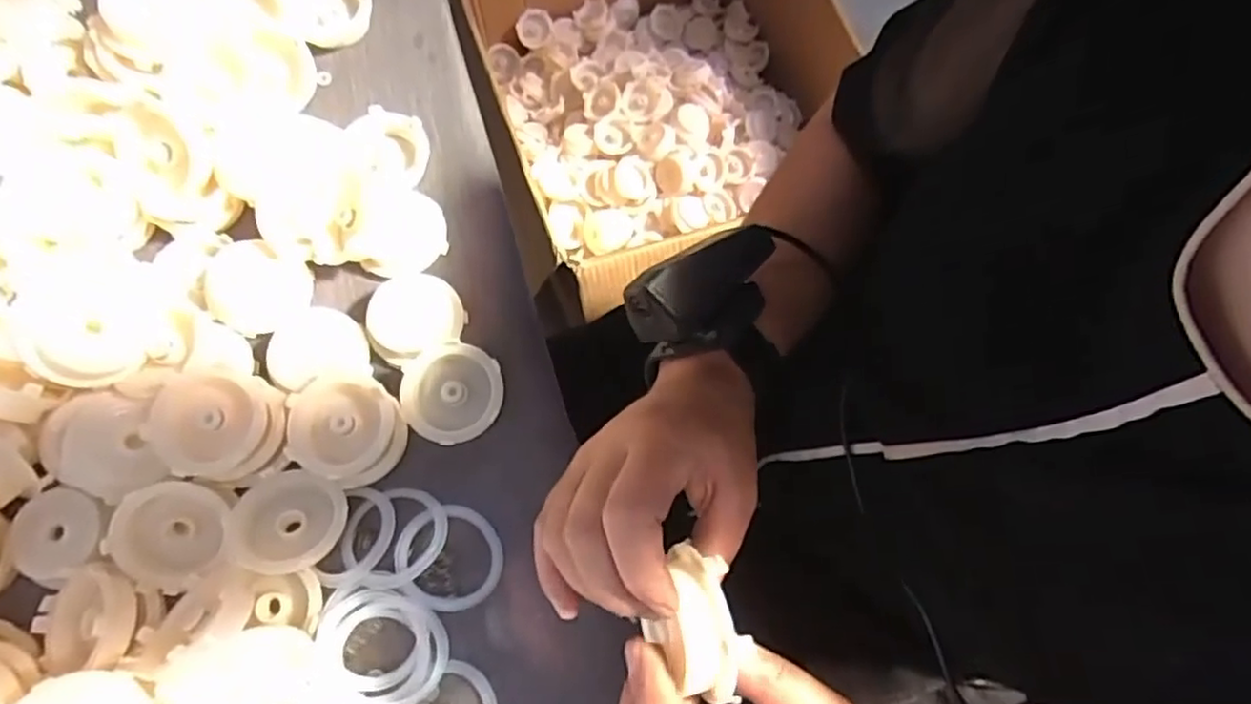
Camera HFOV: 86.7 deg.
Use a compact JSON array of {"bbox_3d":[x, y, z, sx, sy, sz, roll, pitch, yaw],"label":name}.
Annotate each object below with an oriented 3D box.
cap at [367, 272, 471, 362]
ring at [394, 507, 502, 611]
[{"bbox_3d":[-0.119,-0.021,0.377,0.049,0.019,0.050,0,75,-1],"label":"cap"},{"bbox_3d":[-0.091,0.107,0.346,0.052,0.004,0.052,7,61,-12],"label":"ring"}]

